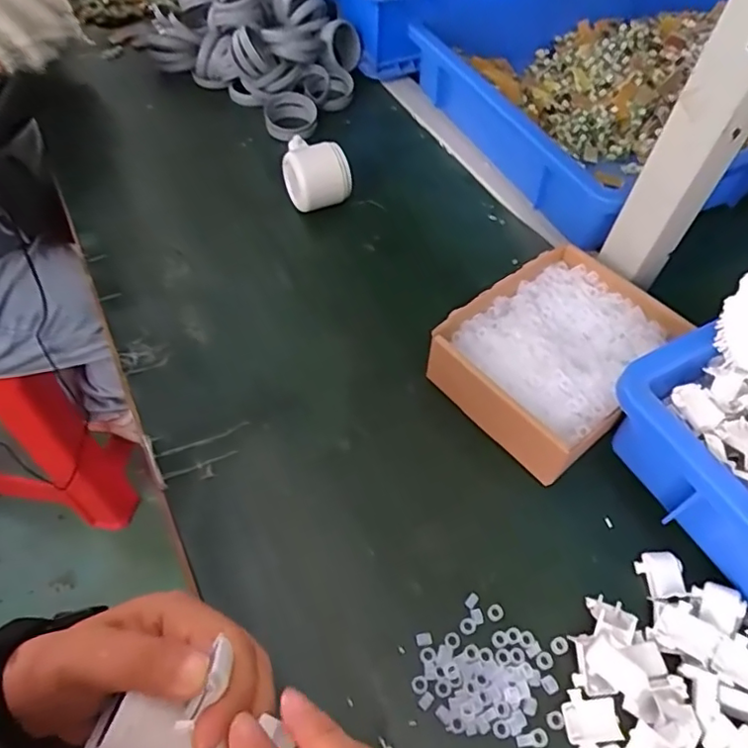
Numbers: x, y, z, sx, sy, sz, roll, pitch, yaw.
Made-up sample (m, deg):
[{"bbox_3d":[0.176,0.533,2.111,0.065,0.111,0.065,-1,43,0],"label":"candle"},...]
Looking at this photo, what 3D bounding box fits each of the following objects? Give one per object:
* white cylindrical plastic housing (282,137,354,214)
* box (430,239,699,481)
[{"bbox_3d":[-0.060,-0.201,0.569,0.064,0.053,0.067,-13,57,-11],"label":"white cylindrical plastic housing"},{"bbox_3d":[0.144,-0.018,0.445,0.180,0.045,0.135,-35,64,-24],"label":"box"}]

